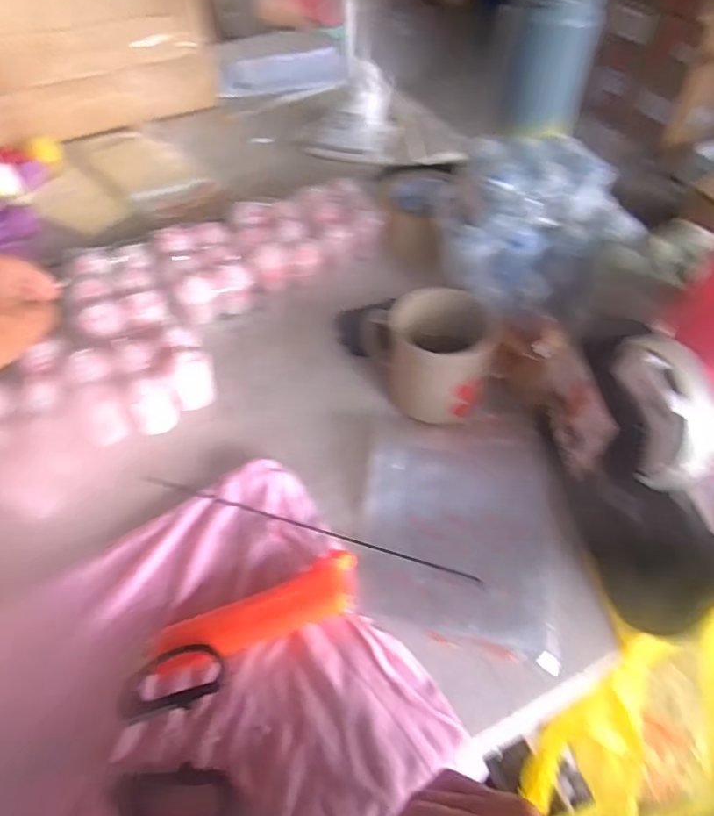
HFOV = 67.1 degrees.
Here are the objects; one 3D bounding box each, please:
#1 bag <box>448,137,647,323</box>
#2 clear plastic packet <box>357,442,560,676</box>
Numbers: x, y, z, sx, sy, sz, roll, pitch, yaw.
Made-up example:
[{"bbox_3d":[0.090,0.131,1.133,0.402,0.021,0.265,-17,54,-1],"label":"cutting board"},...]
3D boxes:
[{"bbox_3d":[0.153,-0.154,0.465,0.164,0.115,0.083,13,51,12],"label":"bag"},{"bbox_3d":[0.067,0.085,0.371,0.125,0.017,0.147,5,50,5],"label":"clear plastic packet"}]

